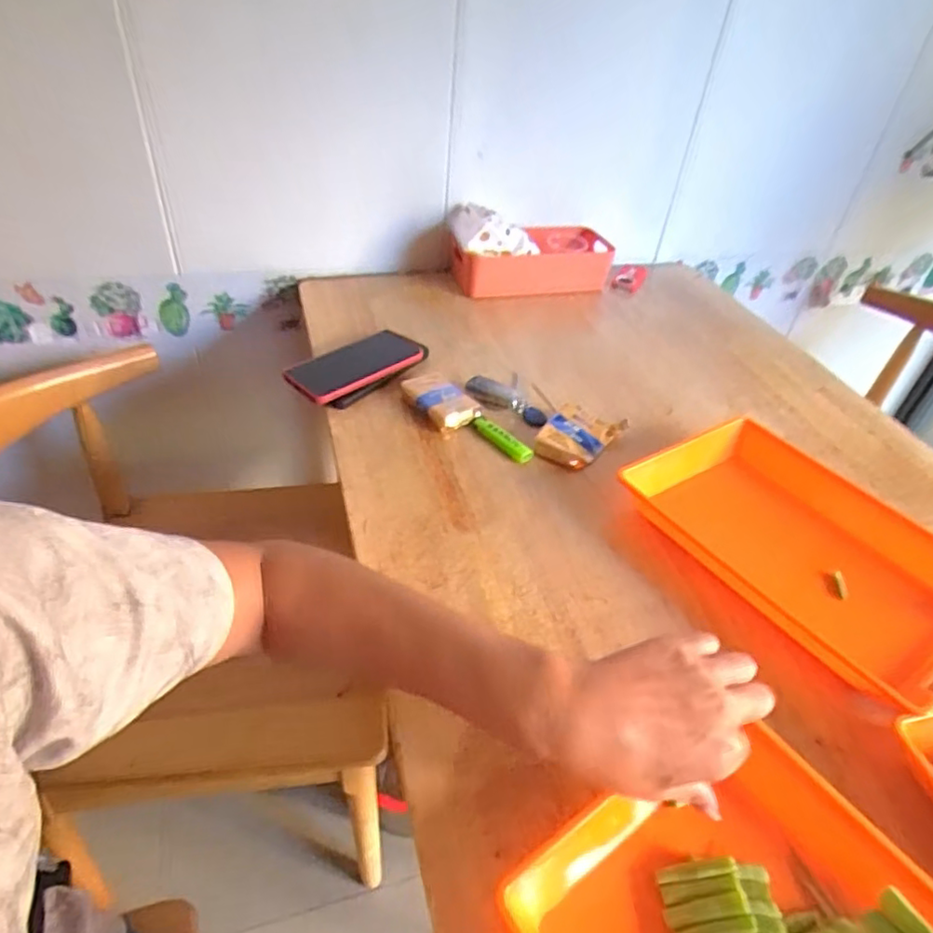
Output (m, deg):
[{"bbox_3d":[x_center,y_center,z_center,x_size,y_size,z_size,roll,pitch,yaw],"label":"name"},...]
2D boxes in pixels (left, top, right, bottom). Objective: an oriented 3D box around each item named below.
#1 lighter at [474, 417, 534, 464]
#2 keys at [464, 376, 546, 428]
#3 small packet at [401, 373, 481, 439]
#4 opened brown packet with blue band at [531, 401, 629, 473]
[{"bbox_3d":[0.040,-0.029,0.657,0.016,0.014,0.073,-28,52,-33],"label":"lighter"},{"bbox_3d":[0.043,-0.074,0.701,0.101,0.022,0.032,27,45,21],"label":"keys"},{"bbox_3d":[-0.028,-0.070,0.685,0.050,0.022,0.084,-23,49,-29],"label":"small packet"},{"bbox_3d":[0.120,-0.034,0.667,0.063,0.024,0.093,29,46,24],"label":"opened brown packet with blue band"}]

